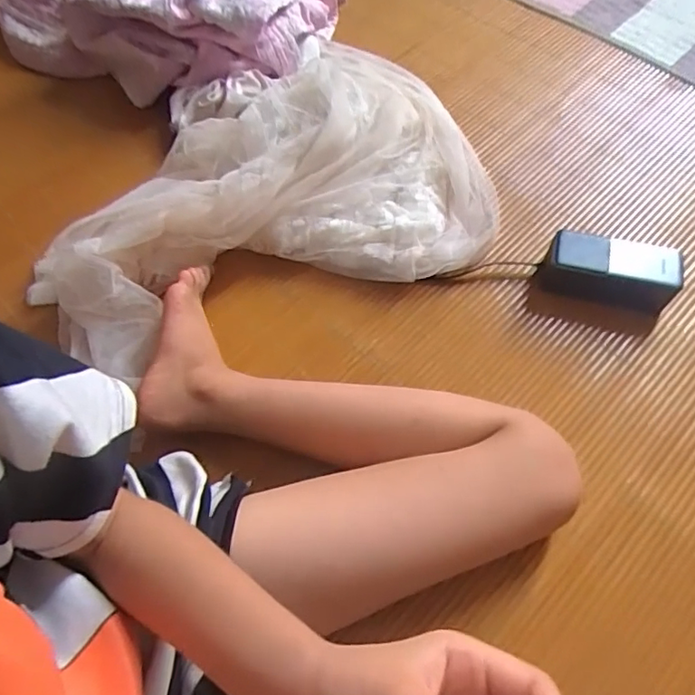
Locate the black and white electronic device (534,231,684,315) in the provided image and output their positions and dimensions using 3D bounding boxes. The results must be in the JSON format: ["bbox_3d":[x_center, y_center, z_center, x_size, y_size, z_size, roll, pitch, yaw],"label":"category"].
[{"bbox_3d":[0.276,-0.077,0.578,0.135,0.063,0.049,16,63,13],"label":"black and white electronic device"}]

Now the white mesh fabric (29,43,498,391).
[{"bbox_3d":[-0.082,-0.206,0.624,0.458,0.101,0.361,-20,61,-8],"label":"white mesh fabric"}]

